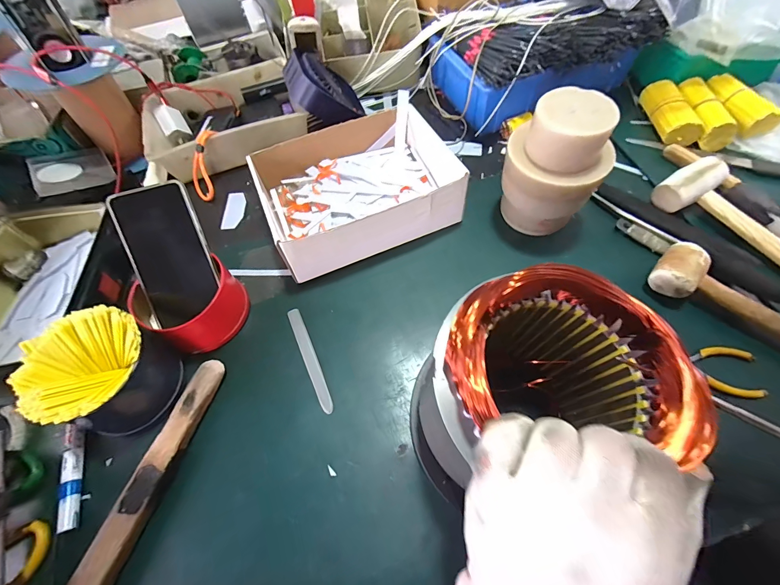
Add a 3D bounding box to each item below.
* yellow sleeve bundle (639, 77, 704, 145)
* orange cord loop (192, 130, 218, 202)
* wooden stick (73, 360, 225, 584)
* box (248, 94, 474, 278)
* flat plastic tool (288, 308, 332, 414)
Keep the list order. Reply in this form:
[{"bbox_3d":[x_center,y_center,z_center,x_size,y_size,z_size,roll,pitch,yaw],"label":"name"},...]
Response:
[{"bbox_3d":[0.423,-0.274,0.523,0.045,0.035,0.126,-2,61,2],"label":"yellow sleeve bundle"},{"bbox_3d":[-0.274,-0.187,0.508,0.028,0.099,0.026,13,19,10],"label":"orange cord loop"},{"bbox_3d":[-0.227,0.192,0.307,0.026,0.022,0.271,12,63,10],"label":"wooden stick"},{"bbox_3d":[-0.056,-0.141,0.461,0.258,0.072,0.201,-21,62,-8],"label":"box"},{"bbox_3d":[-0.091,0.073,0.388,0.015,0.004,0.129,-23,63,-9],"label":"flat plastic tool"}]

